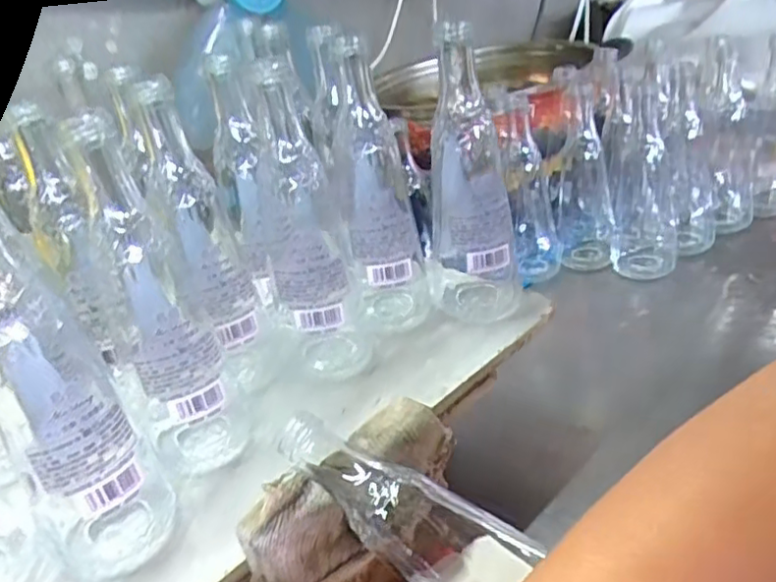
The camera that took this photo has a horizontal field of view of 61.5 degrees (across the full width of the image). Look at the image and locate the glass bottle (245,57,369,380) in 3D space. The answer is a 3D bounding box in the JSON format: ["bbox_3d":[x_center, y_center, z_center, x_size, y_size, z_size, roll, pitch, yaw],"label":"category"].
[{"bbox_3d":[-0.054,-0.039,0.432,0.059,0.204,0.062,-7,31,1],"label":"glass bottle"}]

